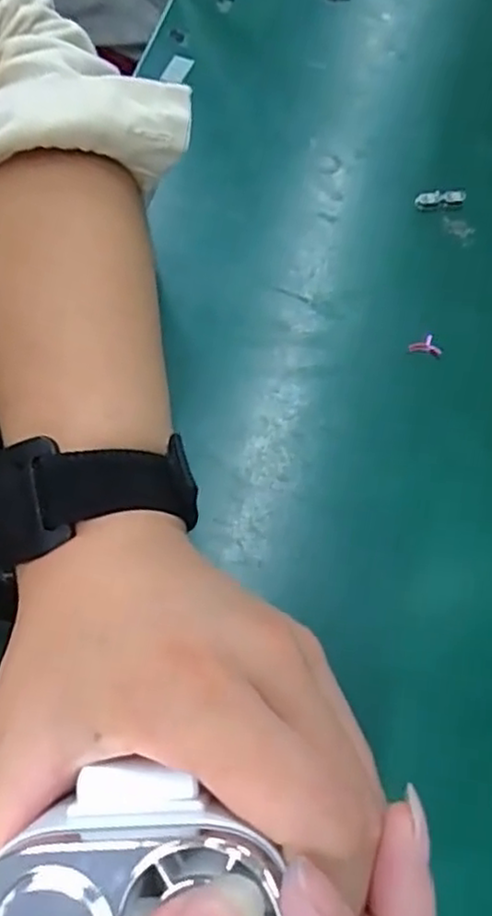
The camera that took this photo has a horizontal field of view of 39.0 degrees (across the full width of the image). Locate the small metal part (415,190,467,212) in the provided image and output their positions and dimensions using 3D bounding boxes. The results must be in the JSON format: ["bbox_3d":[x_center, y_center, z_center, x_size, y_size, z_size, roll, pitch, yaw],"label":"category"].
[{"bbox_3d":[0.098,-0.130,0.350,0.026,0.004,0.010,-11,69,-7],"label":"small metal part"}]

